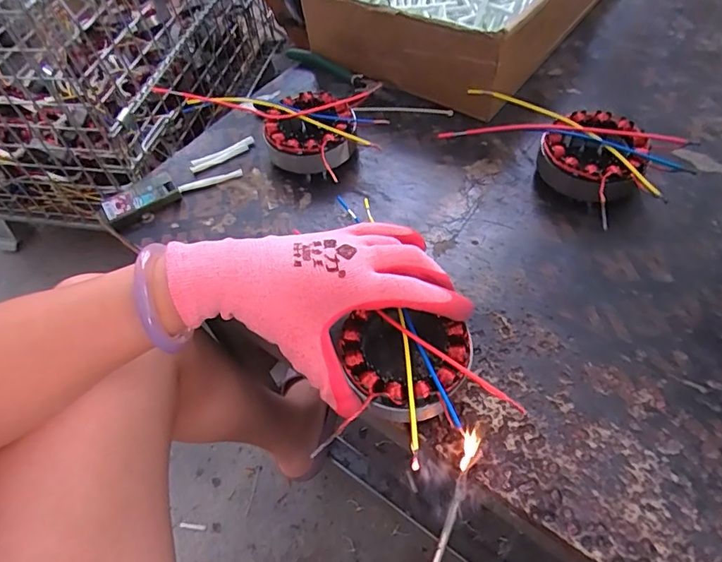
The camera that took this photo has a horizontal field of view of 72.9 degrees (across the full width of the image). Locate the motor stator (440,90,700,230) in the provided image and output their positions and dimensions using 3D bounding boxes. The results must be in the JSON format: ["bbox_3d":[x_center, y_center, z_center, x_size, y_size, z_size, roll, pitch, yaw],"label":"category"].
[{"bbox_3d":[0.179,-0.123,0.444,0.117,0.041,0.189,-38,60,-20],"label":"motor stator"}]

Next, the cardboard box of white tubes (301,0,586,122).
[{"bbox_3d":[0.129,-0.351,0.580,0.250,0.094,0.350,30,63,24],"label":"cardboard box of white tubes"}]

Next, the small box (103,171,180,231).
[{"bbox_3d":[-0.205,-0.075,0.459,0.067,0.018,0.031,-26,56,-13],"label":"small box"}]

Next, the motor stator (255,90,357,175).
[{"bbox_3d":[-0.049,-0.139,0.474,0.086,0.043,0.097,-12,54,-3],"label":"motor stator"}]

